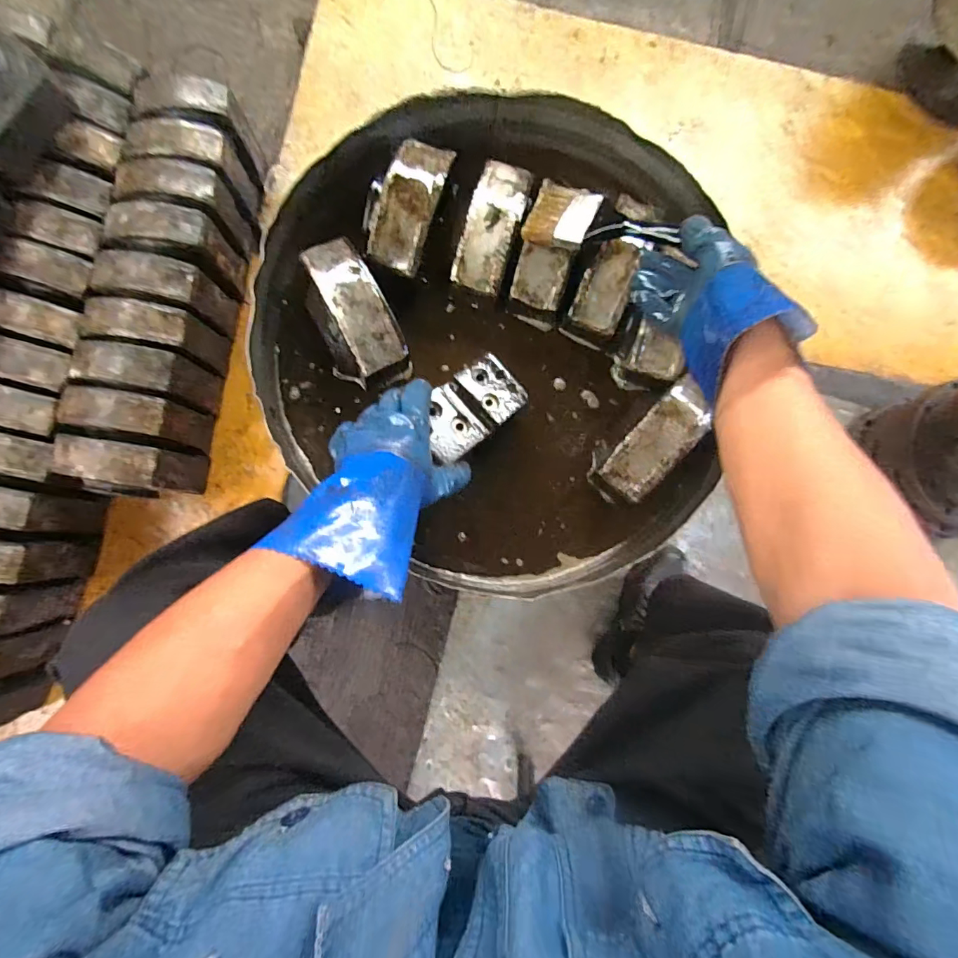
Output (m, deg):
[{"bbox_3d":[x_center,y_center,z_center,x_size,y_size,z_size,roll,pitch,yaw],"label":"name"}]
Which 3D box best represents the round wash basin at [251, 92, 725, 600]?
[{"bbox_3d":[-0.002,-0.170,0.535,0.488,0.121,0.572,4,82,-4],"label":"round wash basin"}]

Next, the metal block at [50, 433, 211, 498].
[{"bbox_3d":[-0.577,-0.012,0.774,0.165,0.181,0.080,4,82,-4],"label":"metal block"}]

